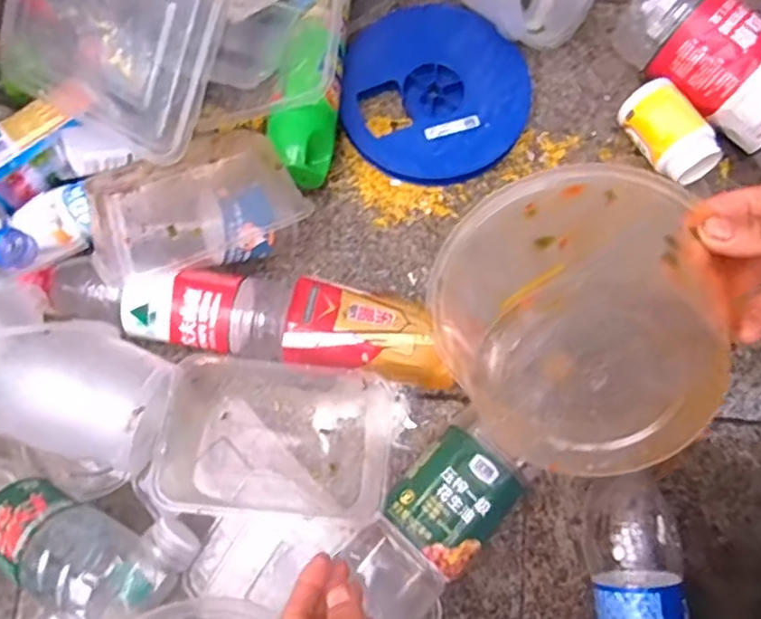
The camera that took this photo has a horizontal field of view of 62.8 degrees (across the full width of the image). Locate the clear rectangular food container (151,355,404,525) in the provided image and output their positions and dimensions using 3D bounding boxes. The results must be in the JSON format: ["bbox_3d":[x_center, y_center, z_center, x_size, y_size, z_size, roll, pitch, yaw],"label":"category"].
[{"bbox_3d":[-0.074,0.101,0.488,0.172,0.076,0.118,5,77,1],"label":"clear rectangular food container"}]

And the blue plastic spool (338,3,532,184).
[{"bbox_3d":[0.051,-0.202,0.583,0.169,0.022,0.173,0,79,-1],"label":"blue plastic spool"}]

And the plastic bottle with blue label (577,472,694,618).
[{"bbox_3d":[0.192,0.245,0.459,0.065,0.070,0.228,-6,77,-2],"label":"plastic bottle with blue label"}]

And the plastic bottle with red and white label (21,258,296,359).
[{"bbox_3d":[-0.175,-0.006,0.504,0.206,0.049,0.061,9,77,2],"label":"plastic bottle with red and white label"}]

